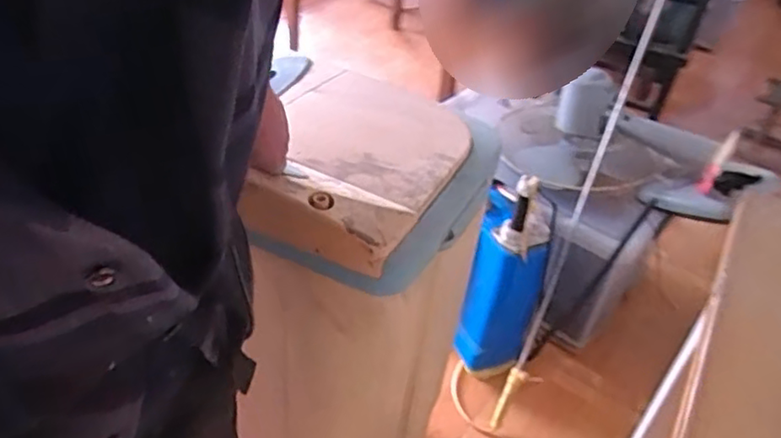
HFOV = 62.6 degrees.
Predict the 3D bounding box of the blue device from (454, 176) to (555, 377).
[{"bbox_3d":[0.261,0.144,1.452,0.160,0.518,0.146,15,40,12],"label":"blue device"}]

